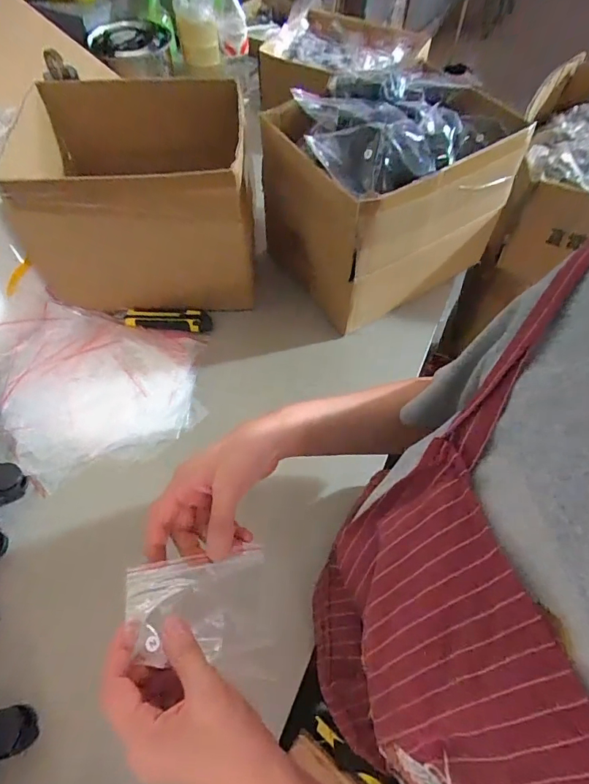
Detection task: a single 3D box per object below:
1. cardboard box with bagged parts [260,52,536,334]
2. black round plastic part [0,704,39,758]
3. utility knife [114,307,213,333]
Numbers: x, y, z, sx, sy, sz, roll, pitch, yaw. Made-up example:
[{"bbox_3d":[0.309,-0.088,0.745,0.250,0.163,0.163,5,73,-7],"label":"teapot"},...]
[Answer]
[{"bbox_3d":[0.154,-0.312,0.699,0.346,0.264,0.237,-26,63,-15],"label":"cardboard box with bagged parts"},{"bbox_3d":[-0.290,0.343,0.447,0.041,0.037,0.041,0,60,0],"label":"black round plastic part"},{"bbox_3d":[-0.214,-0.121,0.721,0.151,0.016,0.040,1,60,0],"label":"utility knife"}]

